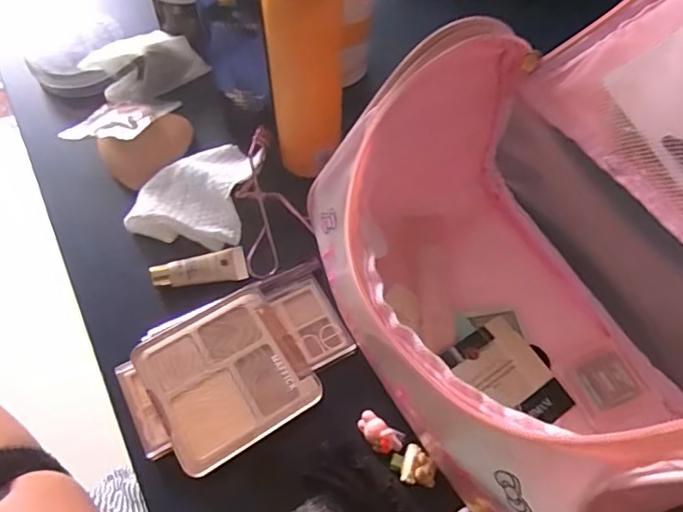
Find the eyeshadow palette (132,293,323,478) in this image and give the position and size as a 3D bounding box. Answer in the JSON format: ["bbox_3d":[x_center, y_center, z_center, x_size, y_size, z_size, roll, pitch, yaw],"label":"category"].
[{"bbox_3d":[-0.064,0.068,0.299,0.077,0.014,0.079,-29,63,-17],"label":"eyeshadow palette"}]

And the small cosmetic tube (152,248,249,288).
[{"bbox_3d":[-0.090,0.009,0.346,0.057,0.014,0.020,-16,60,-10],"label":"small cosmetic tube"}]

